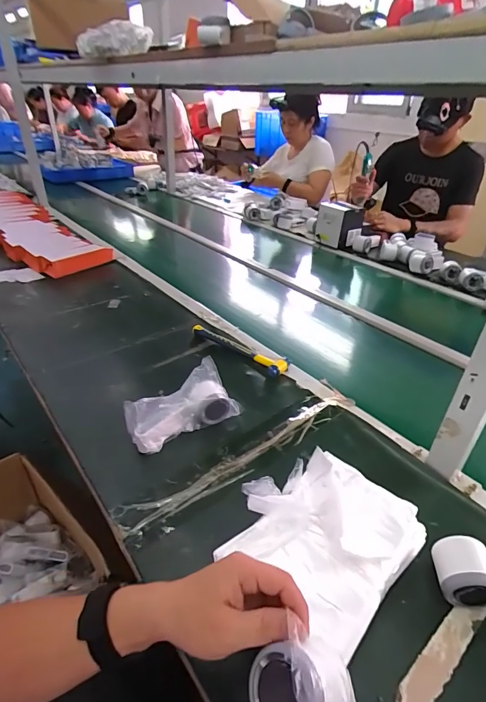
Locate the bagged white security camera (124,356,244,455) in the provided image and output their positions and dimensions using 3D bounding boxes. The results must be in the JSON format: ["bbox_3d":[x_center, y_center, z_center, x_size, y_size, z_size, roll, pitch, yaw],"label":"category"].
[{"bbox_3d":[-0.094,0.092,0.621,0.174,0.076,0.065,-21,40,-31],"label":"bagged white security camera"}]

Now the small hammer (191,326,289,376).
[{"bbox_3d":[-0.015,-0.008,0.813,0.241,0.021,0.047,25,40,30],"label":"small hammer"}]

